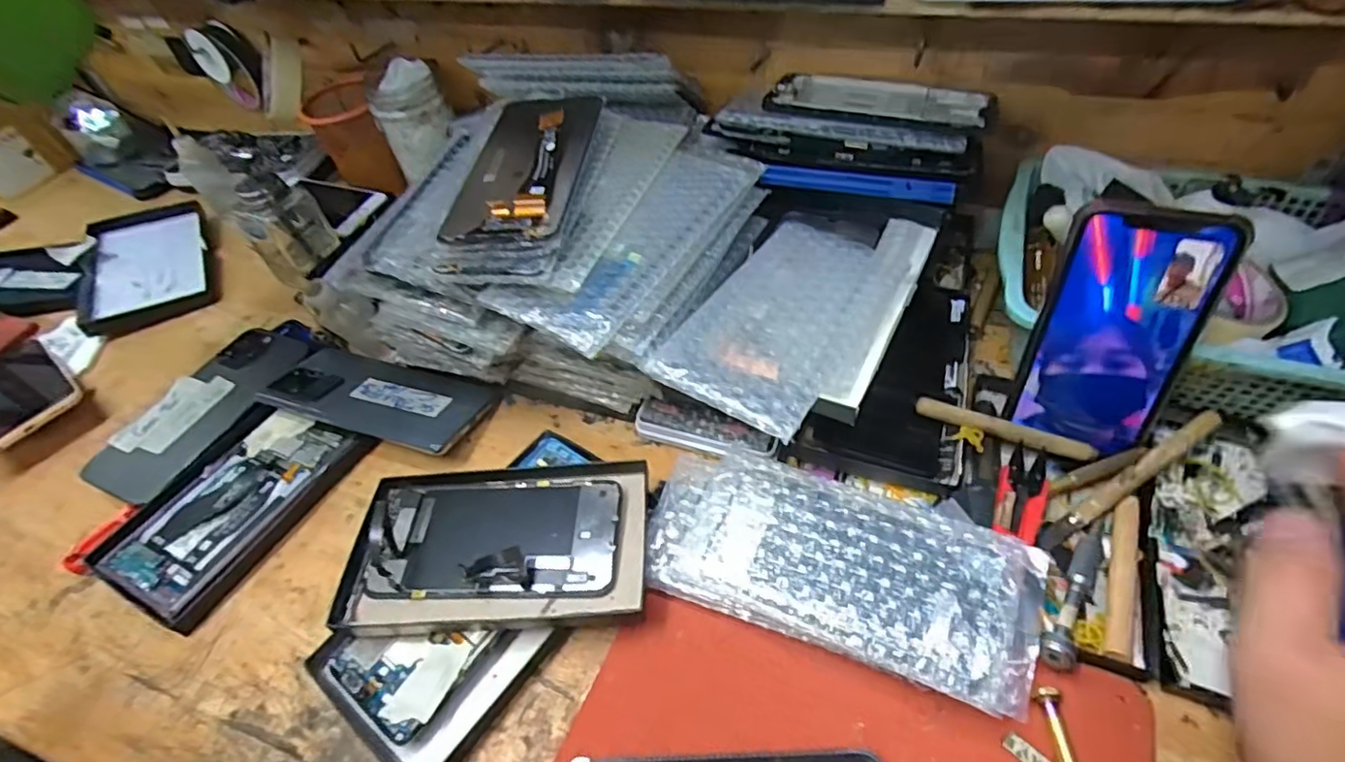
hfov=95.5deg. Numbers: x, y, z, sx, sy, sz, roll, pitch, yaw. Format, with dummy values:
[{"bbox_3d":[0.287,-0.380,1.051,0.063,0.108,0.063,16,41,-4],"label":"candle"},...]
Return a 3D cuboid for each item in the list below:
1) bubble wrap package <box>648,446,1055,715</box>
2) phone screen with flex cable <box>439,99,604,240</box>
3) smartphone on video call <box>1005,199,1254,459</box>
[{"bbox_3d":[0.082,0.099,0.329,0.200,0.031,0.087,17,54,20],"label":"bubble wrap package"},{"bbox_3d":[-0.089,-0.131,0.367,0.069,0.013,0.132,1,54,6],"label":"phone screen with flex cable"},{"bbox_3d":[0.247,-0.027,0.341,0.073,0.141,0.006,14,34,20],"label":"smartphone on video call"}]

